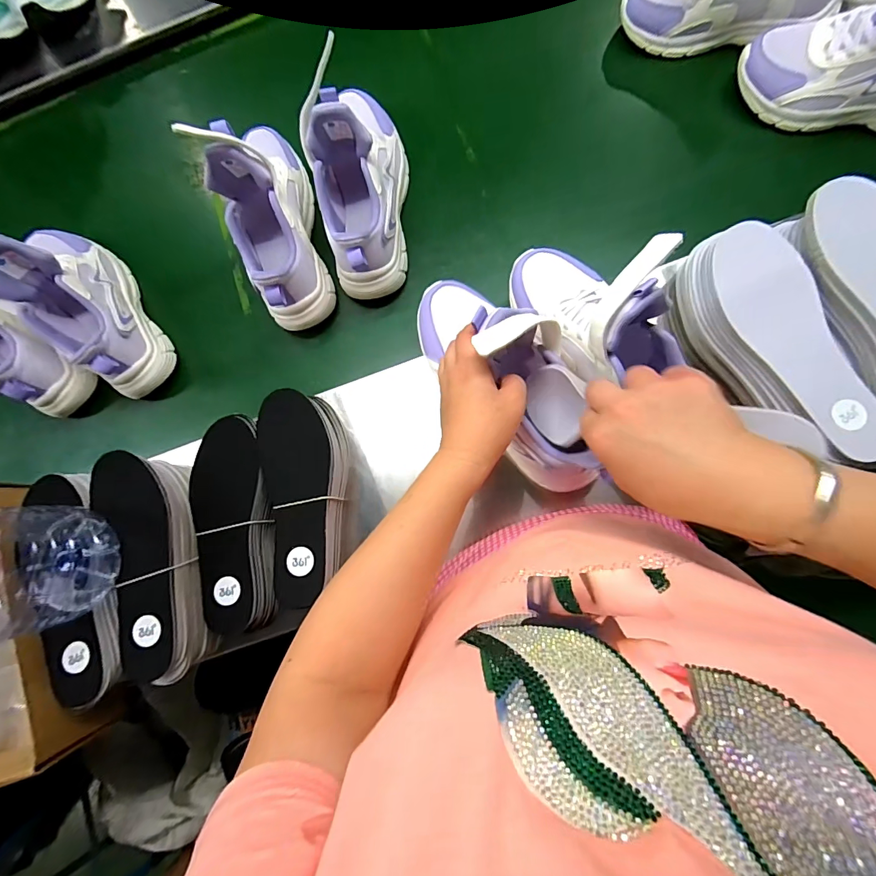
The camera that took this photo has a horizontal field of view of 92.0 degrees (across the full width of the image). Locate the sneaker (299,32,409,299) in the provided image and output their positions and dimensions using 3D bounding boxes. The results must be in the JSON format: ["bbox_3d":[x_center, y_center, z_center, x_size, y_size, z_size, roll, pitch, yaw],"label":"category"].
[{"bbox_3d":[-0.086,-0.295,0.470,0.092,0.145,0.240,-8,83,5],"label":"sneaker"}]

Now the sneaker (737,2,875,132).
[{"bbox_3d":[0.458,-0.400,0.435,0.233,0.140,0.076,11,85,7],"label":"sneaker"}]

